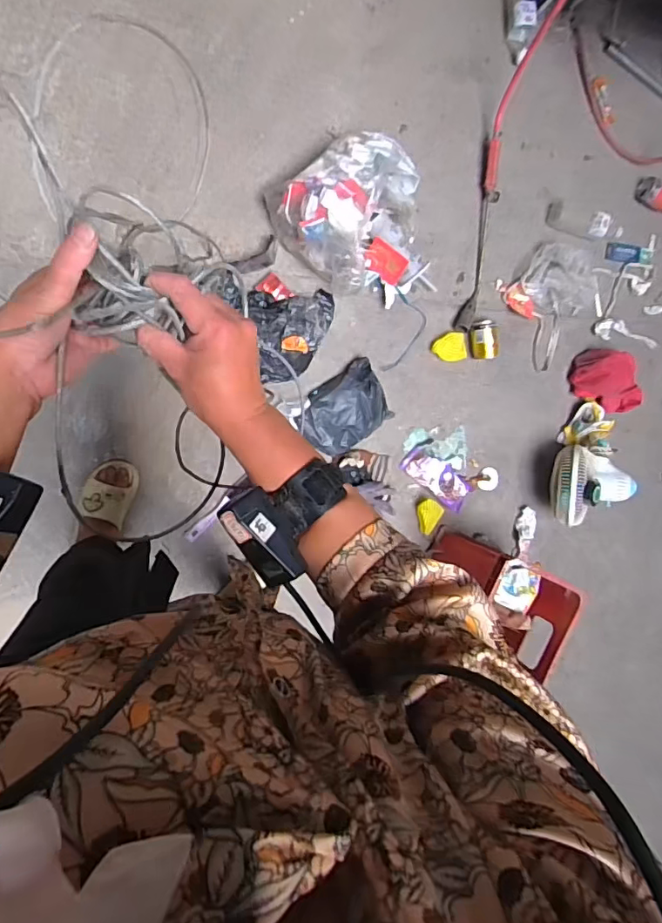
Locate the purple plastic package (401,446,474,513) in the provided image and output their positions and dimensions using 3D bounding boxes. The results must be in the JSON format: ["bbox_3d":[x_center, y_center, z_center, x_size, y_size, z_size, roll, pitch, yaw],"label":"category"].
[{"bbox_3d":[0.282,0.041,1.367,0.195,0.035,0.090,37,83,-6],"label":"purple plastic package"}]

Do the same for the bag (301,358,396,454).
[{"bbox_3d":[0.033,-0.120,1.250,0.232,0.043,0.164,-38,94,-8],"label":"bag"}]

